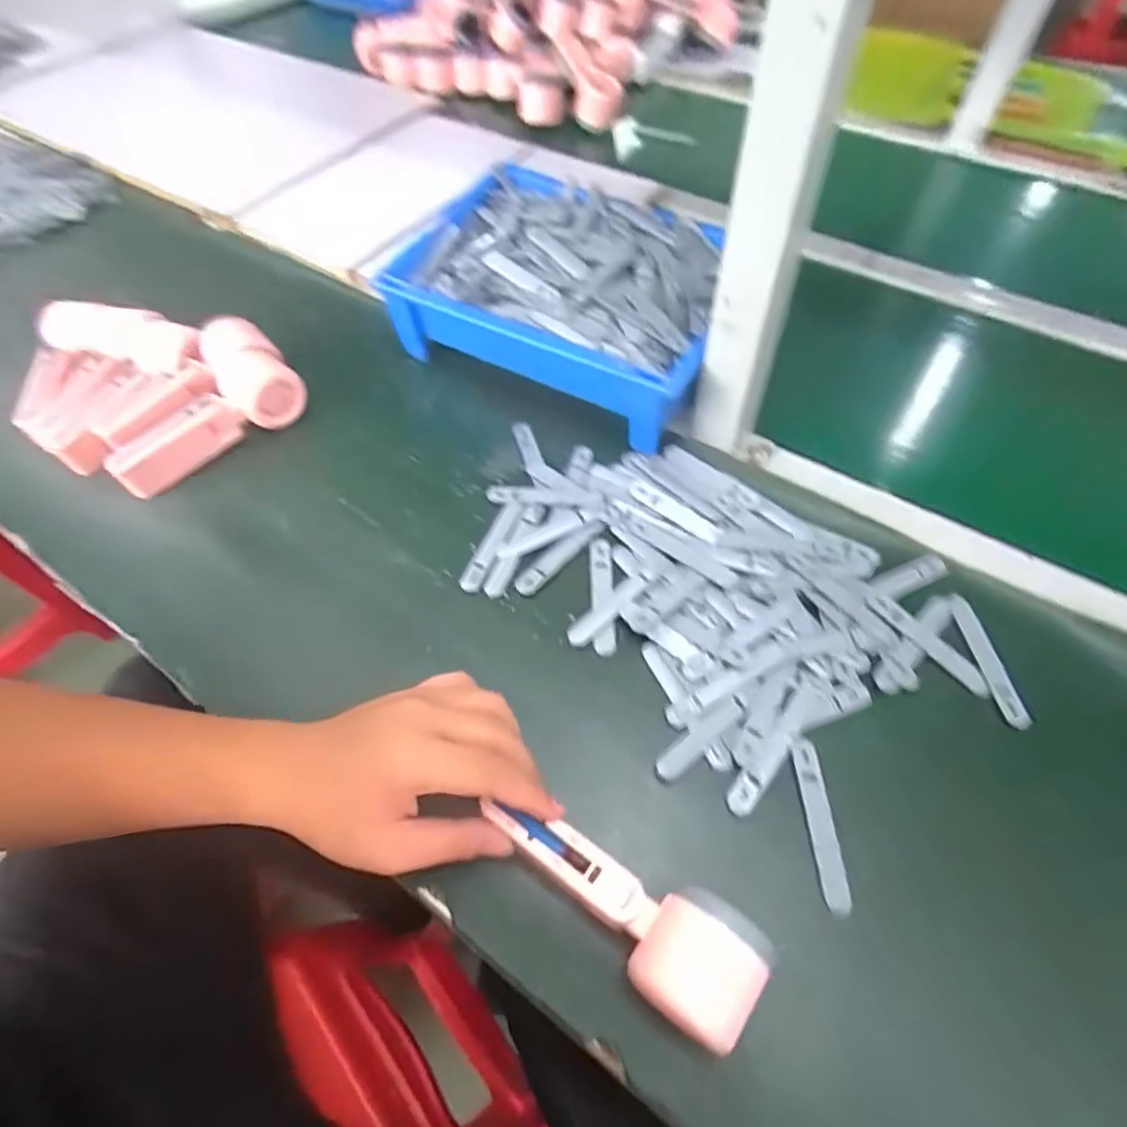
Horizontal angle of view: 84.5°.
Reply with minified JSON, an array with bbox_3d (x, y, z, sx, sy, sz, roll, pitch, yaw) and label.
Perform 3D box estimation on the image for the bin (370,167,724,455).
[{"bbox_3d":[0.002,-0.252,0.595,0.312,0.108,0.225,24,60,16],"label":"bin"}]

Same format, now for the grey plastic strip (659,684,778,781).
[{"bbox_3d":[0.089,0.111,0.397,0.075,0.007,0.015,-36,63,-19],"label":"grey plastic strip"}]

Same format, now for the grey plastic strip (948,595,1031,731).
[{"bbox_3d":[0.293,0.066,0.428,0.019,0.004,0.097,-6,57,-1],"label":"grey plastic strip"}]

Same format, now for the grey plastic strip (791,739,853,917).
[{"bbox_3d":[0.153,0.154,0.370,0.017,0.006,0.095,2,57,-7],"label":"grey plastic strip"}]

